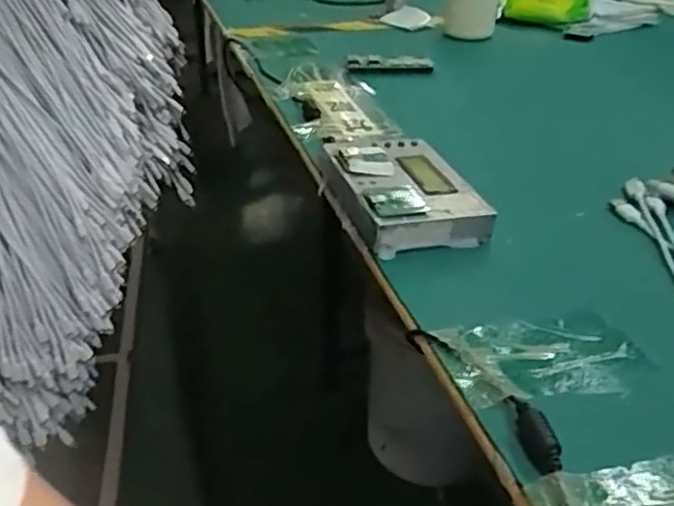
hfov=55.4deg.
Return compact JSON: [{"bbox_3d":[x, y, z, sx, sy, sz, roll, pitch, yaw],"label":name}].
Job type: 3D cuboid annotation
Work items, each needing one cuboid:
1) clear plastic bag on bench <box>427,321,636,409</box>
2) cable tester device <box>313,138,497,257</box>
[{"bbox_3d":[0.118,0.061,0.376,0.113,0.010,0.062,-4,36,-8],"label":"clear plastic bag on bench"},{"bbox_3d":[0.051,-0.052,0.512,0.099,0.033,0.141,-8,36,-14],"label":"cable tester device"}]

